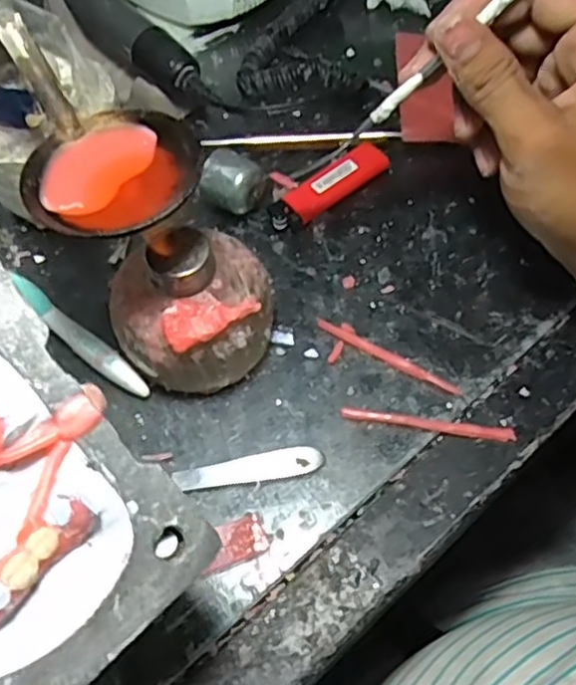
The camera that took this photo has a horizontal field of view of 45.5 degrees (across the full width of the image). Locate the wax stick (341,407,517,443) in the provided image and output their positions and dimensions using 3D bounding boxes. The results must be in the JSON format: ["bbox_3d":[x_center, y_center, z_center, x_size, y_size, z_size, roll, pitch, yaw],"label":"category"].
[{"bbox_3d":[0.066,0.039,0.324,0.080,0.004,0.006,7,59,7],"label":"wax stick"}]

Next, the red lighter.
[{"bbox_3d":[0.024,-0.090,0.403,0.079,0.014,0.023,-37,64,-18],"label":"red lighter"}]

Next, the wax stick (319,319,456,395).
[{"bbox_3d":[0.049,0.007,0.343,0.077,0.004,0.006,28,64,18],"label":"wax stick"}]

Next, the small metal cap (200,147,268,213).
[{"bbox_3d":[-0.031,-0.088,0.387,0.029,0.031,0.029,-1,59,2],"label":"small metal cap"}]

